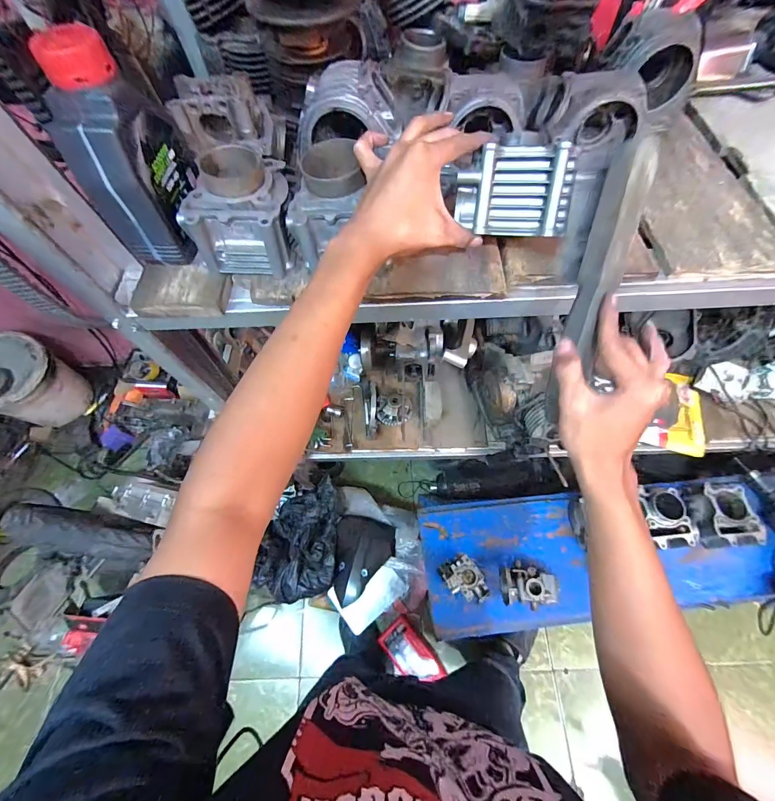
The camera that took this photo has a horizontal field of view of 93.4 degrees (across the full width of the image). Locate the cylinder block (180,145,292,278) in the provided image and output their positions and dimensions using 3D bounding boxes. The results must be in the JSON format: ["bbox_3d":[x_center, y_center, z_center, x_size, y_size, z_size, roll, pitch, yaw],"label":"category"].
[{"bbox_3d":[-0.165,-0.221,0.420,0.096,0.088,0.127,-5,64,1],"label":"cylinder block"}]

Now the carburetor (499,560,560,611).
[{"bbox_3d":[0.301,0.399,0.786,0.105,0.083,0.086,7,64,7],"label":"carburetor"}]

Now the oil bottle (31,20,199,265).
[{"bbox_3d":[-0.262,-0.245,0.372,0.069,0.179,0.110,4,64,5],"label":"oil bottle"}]

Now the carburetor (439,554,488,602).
[{"bbox_3d":[0.170,0.398,0.810,0.078,0.049,0.105,-33,67,-13],"label":"carburetor"}]

